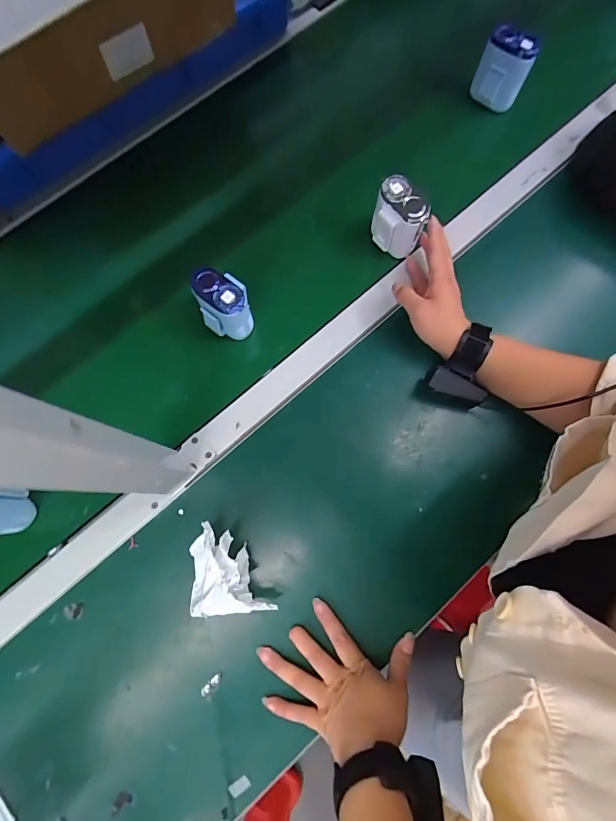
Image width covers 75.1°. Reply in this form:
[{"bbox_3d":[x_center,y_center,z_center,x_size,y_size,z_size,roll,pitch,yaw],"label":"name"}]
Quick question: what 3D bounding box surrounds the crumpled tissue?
[{"bbox_3d":[-0.087,0.170,0.437,0.093,0.057,0.097,-9,76,-2],"label":"crumpled tissue"}]

